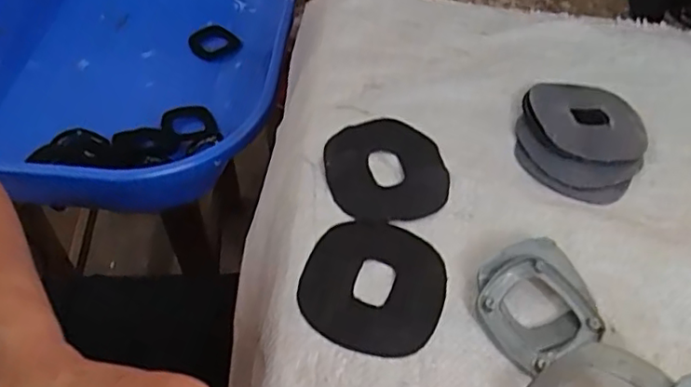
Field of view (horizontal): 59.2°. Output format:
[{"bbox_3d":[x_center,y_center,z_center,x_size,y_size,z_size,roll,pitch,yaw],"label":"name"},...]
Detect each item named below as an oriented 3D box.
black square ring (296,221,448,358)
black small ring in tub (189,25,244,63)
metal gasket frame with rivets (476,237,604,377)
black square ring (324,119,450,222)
[{"bbox_3d":[0.016,0.050,0.337,0.076,0.004,0.080,20,51,10],"label":"black square ring"},{"bbox_3d":[-0.182,-0.207,0.838,0.075,0.013,0.063,28,53,16],"label":"black small ring in tub"},{"bbox_3d":[0.105,0.058,0.333,0.065,0.016,0.062,-23,57,-23],"label":"metal gasket frame with rivets"},{"bbox_3d":[0.026,-0.017,0.388,0.075,0.006,0.078,-8,52,-13],"label":"black square ring"}]

